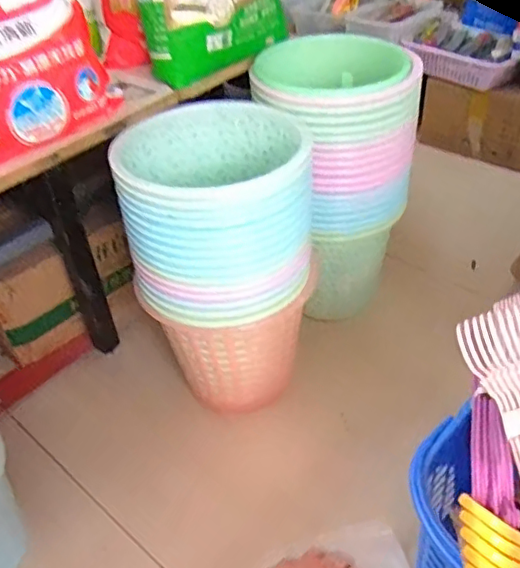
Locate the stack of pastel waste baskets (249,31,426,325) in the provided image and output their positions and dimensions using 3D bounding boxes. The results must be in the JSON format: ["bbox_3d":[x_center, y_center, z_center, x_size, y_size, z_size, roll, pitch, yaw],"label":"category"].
[{"bbox_3d":[0.140,-0.180,1.051,0.256,0.451,0.237,-23,45,-19],"label":"stack of pastel waste baskets"}]

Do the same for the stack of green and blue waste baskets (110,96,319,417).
[{"bbox_3d":[-0.054,-0.029,0.916,0.267,0.423,0.251,-8,42,-4],"label":"stack of green and blue waste baskets"}]

